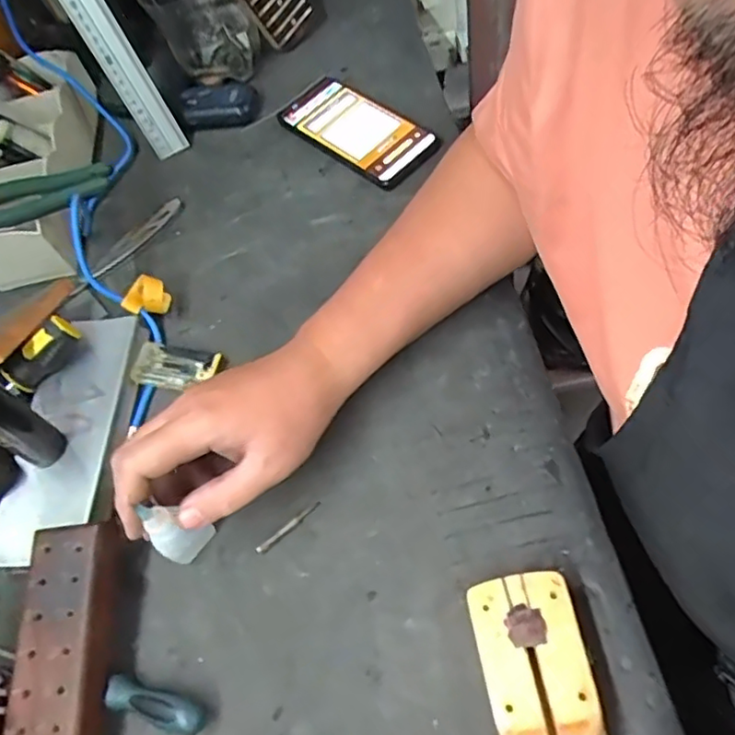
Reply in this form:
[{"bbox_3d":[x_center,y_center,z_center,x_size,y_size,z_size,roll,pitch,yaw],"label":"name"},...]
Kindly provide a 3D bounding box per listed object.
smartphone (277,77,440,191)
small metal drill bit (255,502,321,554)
[{"bbox_3d":[-0.014,-0.234,0.601,0.166,0.011,0.073,39,79,26],"label":"smartphone"},{"bbox_3d":[-0.054,0.108,0.419,0.052,0.004,0.006,-39,60,-12],"label":"small metal drill bit"}]

